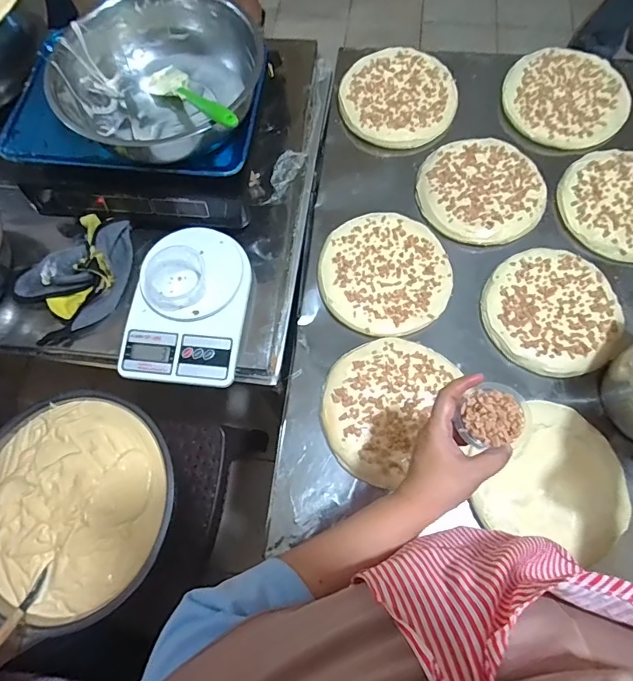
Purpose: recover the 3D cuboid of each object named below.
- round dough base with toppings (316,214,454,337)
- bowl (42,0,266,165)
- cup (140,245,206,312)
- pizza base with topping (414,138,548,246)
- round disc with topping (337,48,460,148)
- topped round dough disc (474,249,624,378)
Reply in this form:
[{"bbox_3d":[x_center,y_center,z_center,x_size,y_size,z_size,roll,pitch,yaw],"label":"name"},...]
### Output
[{"bbox_3d":[0.105,-0.103,0.705,0.194,0.019,0.198,-1,71,2],"label":"round dough base with toppings"},{"bbox_3d":[-0.197,-0.343,0.593,0.245,0.100,0.218,11,72,6],"label":"bowl"},{"bbox_3d":[-0.184,-0.078,0.596,0.082,0.043,0.068,-22,71,-5],"label":"cup"},{"bbox_3d":[0.266,-0.245,0.749,0.178,0.032,0.198,-38,74,-10],"label":"pizza base with topping"},{"bbox_3d":[0.146,-0.432,0.823,0.203,0.041,0.190,-1,71,2],"label":"round disc with topping"},{"bbox_3d":[0.345,-0.045,0.670,0.187,0.020,0.192,-1,71,2],"label":"topped round dough disc"}]

